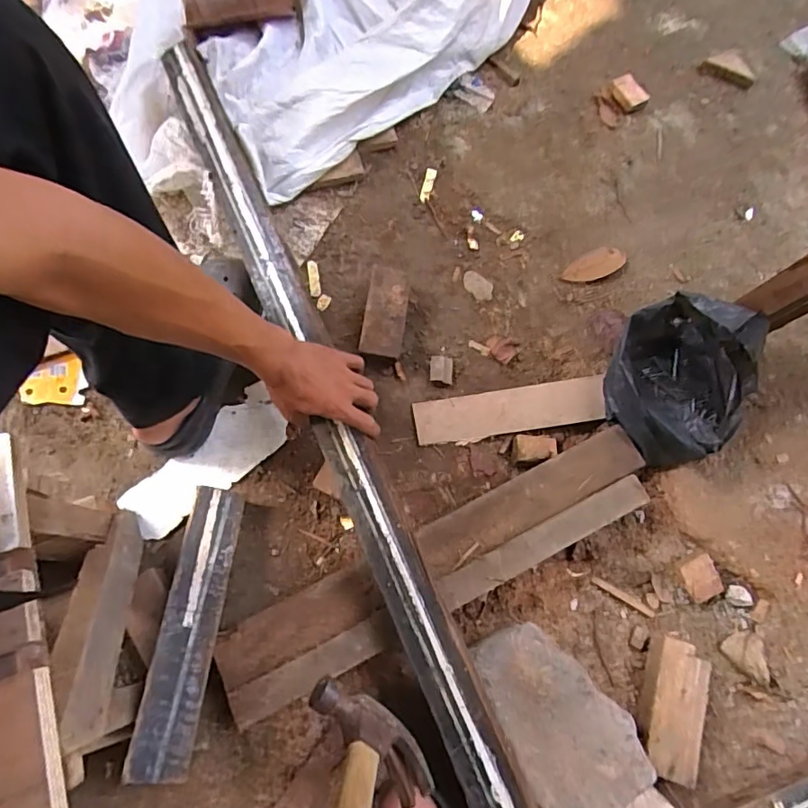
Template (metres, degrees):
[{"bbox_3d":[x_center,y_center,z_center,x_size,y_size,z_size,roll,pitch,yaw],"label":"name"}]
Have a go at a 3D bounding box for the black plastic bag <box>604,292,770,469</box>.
[{"bbox_3d":[0.349,-0.035,0.685,0.176,0.116,0.183,43,76,10],"label":"black plastic bag"}]

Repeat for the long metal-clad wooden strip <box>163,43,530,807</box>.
[{"bbox_3d":[-0.079,0.019,0.621,0.055,0.035,1.102,-23,76,-9],"label":"long metal-clad wooden strip"}]

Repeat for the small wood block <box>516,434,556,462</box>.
[{"bbox_3d":[0.177,0.059,0.716,0.057,0.014,0.035,0,73,-2],"label":"small wood block"}]

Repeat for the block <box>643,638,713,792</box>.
[{"bbox_3d":[0.307,0.345,0.614,0.059,0.039,0.142,18,73,4],"label":"block"}]

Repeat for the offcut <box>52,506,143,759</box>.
[{"bbox_3d":[-0.312,0.218,0.555,0.030,0.064,0.290,-19,30,-8],"label":"offcut"}]

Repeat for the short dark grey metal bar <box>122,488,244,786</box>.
[{"bbox_3d":[-0.234,0.237,0.593,0.056,0.024,0.295,3,58,-1],"label":"short dark grey metal bar"}]

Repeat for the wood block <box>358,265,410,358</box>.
[{"bbox_3d":[-0.026,-0.125,0.748,0.057,0.042,0.131,8,73,1],"label":"wood block"}]

